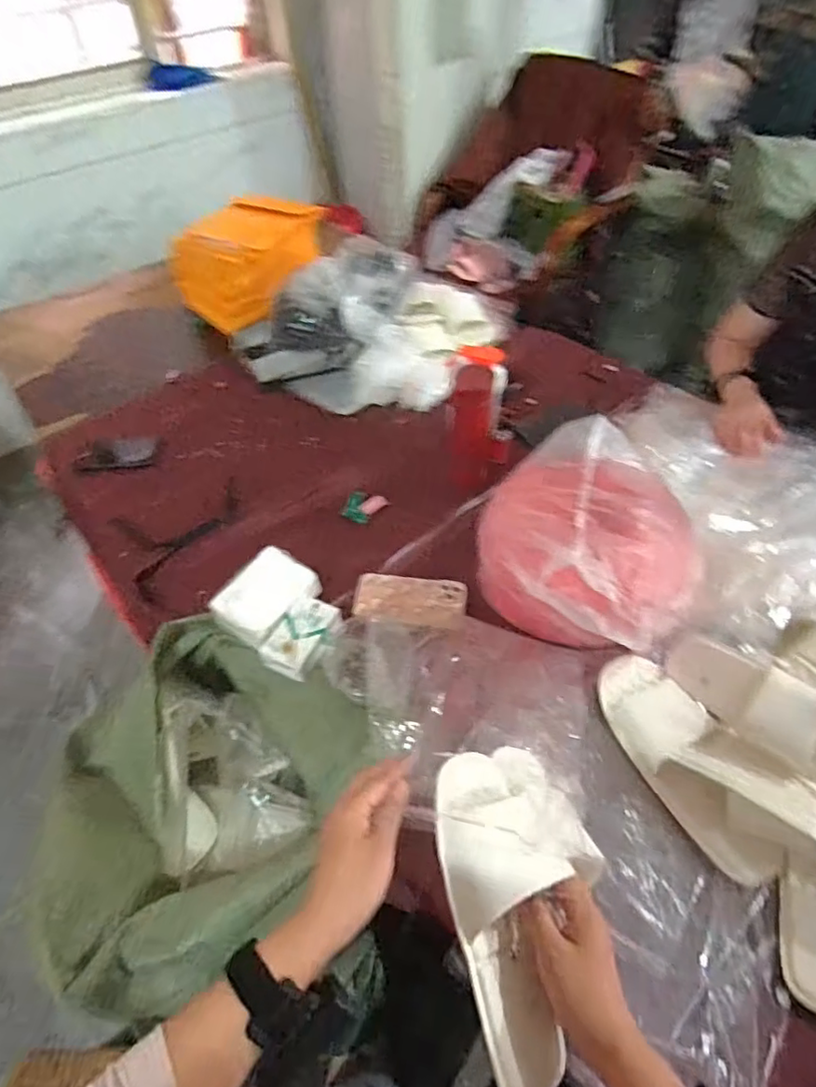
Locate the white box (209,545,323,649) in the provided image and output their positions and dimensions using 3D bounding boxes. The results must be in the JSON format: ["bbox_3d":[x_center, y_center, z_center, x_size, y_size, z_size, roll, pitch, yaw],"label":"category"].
[{"bbox_3d":[-0.208,0.074,0.870,0.106,0.028,0.139,29,57,23],"label":"white box"}]

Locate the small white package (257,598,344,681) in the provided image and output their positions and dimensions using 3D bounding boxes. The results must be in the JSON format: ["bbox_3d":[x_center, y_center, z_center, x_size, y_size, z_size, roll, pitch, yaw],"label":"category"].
[{"bbox_3d":[-0.142,0.124,0.820,0.074,0.021,0.120,21,54,18],"label":"small white package"}]

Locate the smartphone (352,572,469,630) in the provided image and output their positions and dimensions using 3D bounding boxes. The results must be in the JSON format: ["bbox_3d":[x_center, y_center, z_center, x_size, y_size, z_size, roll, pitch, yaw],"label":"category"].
[{"bbox_3d":[0.003,0.085,0.896,0.167,0.007,0.101,5,39,13],"label":"smartphone"}]

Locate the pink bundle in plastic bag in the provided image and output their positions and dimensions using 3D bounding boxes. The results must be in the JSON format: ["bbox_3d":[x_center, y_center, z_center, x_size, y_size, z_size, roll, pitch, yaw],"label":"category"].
[{"bbox_3d":[0.249,-0.003,0.823,0.289,0.172,0.278,-1,50,1],"label":"pink bundle in plastic bag"}]

